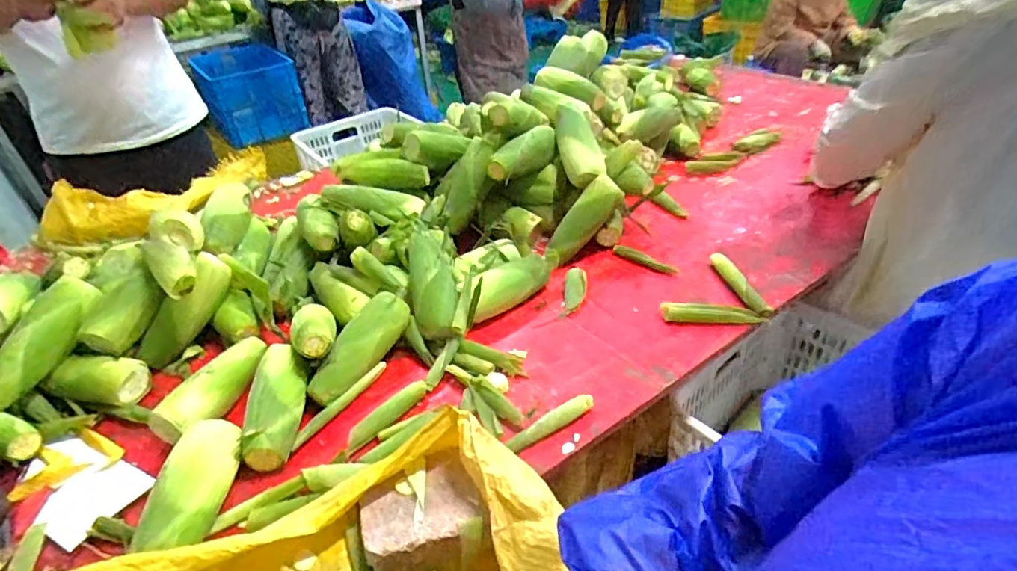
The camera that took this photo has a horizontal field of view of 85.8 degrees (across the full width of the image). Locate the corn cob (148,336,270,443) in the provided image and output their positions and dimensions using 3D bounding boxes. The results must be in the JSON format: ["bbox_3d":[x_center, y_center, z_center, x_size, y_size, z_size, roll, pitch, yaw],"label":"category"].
[{"bbox_3d":[-0.406,0.139,0.774,0.070,0.057,0.187,12,40,23],"label":"corn cob"}]

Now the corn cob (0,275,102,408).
[{"bbox_3d":[-0.661,0.076,0.772,0.059,0.051,0.197,7,60,17],"label":"corn cob"}]

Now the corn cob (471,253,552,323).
[{"bbox_3d":[-0.006,-0.012,0.939,0.165,0.074,0.070,-24,40,-23],"label":"corn cob"}]

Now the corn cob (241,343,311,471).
[{"bbox_3d":[-0.308,0.156,0.741,0.063,0.065,0.185,-9,36,-4],"label":"corn cob"}]

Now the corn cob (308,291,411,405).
[{"bbox_3d":[-0.216,0.089,0.796,0.050,0.058,0.187,17,56,28],"label":"corn cob"}]

